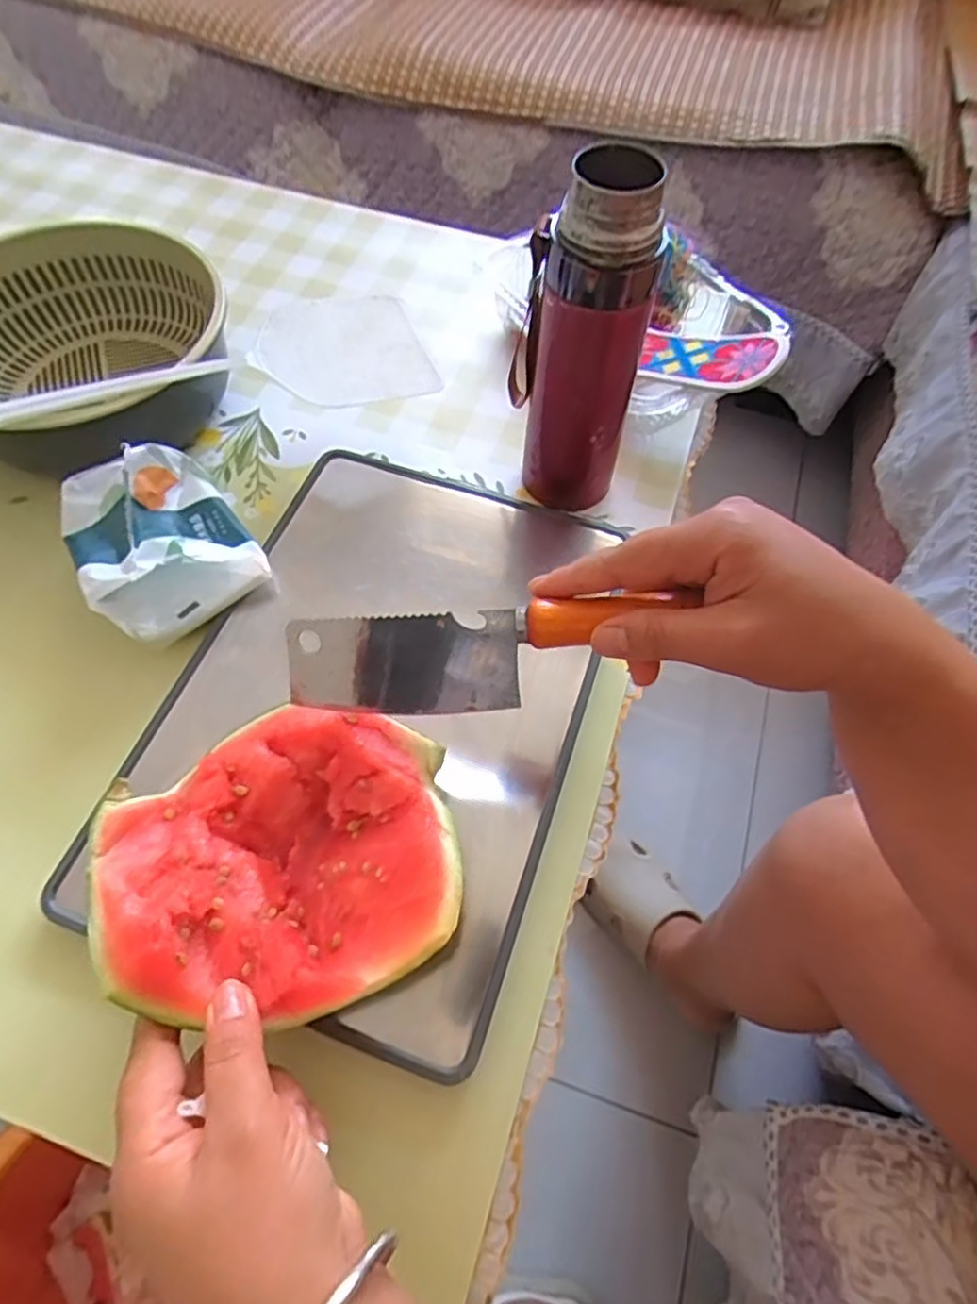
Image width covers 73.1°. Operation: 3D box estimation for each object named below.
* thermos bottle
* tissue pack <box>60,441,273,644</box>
[{"bbox_3d":[0.059,-0.185,0.419,0.066,0.218,0.069,-16,64,-12],"label":"thermos bottle"},{"bbox_3d":[-0.212,-0.071,0.433,0.098,0.070,0.119,-30,67,-17],"label":"tissue pack"}]

